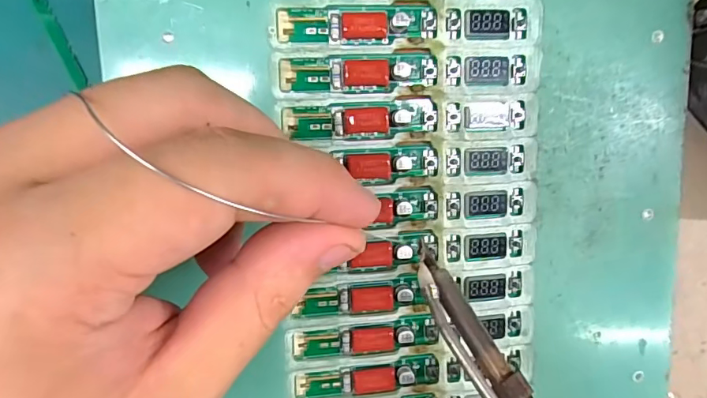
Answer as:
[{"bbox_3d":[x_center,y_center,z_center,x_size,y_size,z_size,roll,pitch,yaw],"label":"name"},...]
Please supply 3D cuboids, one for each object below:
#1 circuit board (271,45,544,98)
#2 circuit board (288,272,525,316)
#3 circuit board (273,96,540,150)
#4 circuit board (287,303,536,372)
[{"bbox_3d":[0.021,-0.047,0.175,0.099,0.004,0.016,-4,91,-10],"label":"circuit board"},{"bbox_3d":[0.025,0.037,0.190,0.087,0.007,0.014,-3,91,-10],"label":"circuit board"},{"bbox_3d":[0.022,-0.029,0.181,0.094,0.008,0.016,-5,91,-10],"label":"circuit board"},{"bbox_3d":[0.024,0.054,0.191,0.098,0.009,0.017,-4,91,-10],"label":"circuit board"}]

